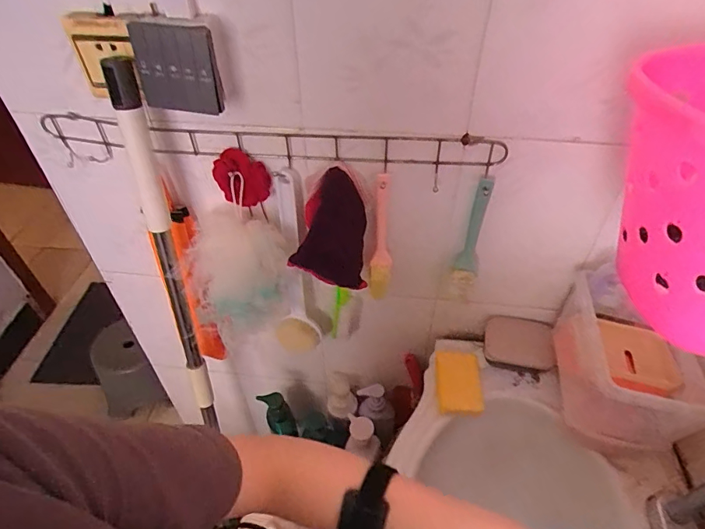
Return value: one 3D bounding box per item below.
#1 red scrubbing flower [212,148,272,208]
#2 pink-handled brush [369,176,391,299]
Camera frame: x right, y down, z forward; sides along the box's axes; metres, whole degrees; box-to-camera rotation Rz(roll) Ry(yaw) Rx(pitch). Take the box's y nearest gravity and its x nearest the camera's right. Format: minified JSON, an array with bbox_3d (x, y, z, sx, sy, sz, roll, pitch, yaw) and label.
[{"bbox_3d":[-0.146,-0.112,0.601,0.074,0.070,0.024,13,46,13],"label":"red scrubbing flower"},{"bbox_3d":[0.041,-0.032,0.636,0.028,0.199,0.036,3,45,3],"label":"pink-handled brush"}]

